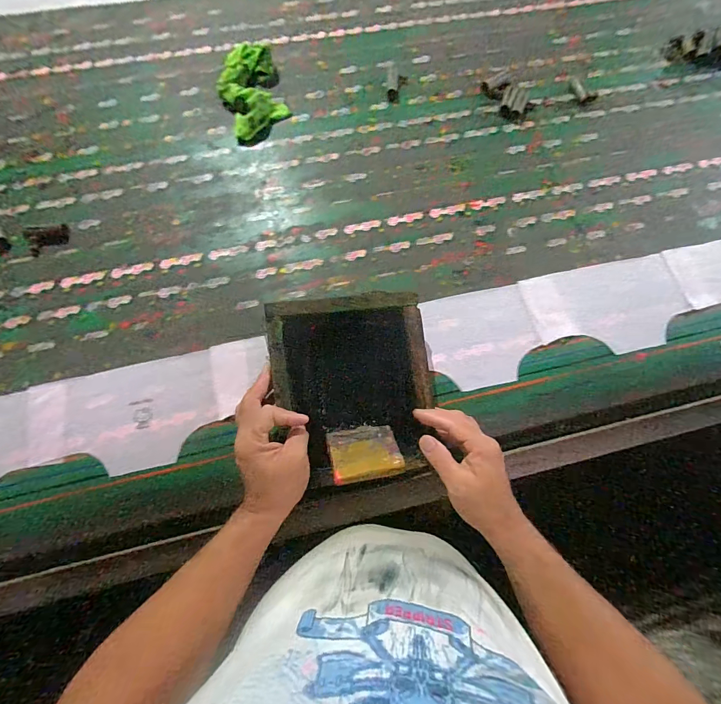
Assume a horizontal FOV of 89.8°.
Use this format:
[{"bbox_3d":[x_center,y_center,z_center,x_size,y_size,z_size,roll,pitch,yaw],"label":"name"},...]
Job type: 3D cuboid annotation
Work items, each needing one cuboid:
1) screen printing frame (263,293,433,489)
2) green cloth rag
[{"bbox_3d":[-0.006,0.042,0.480,0.204,0.042,0.233,-7,83,-10],"label":"screen printing frame"},{"bbox_3d":[-0.204,-0.490,0.666,0.117,0.042,0.224,-14,74,-8],"label":"green cloth rag"}]

